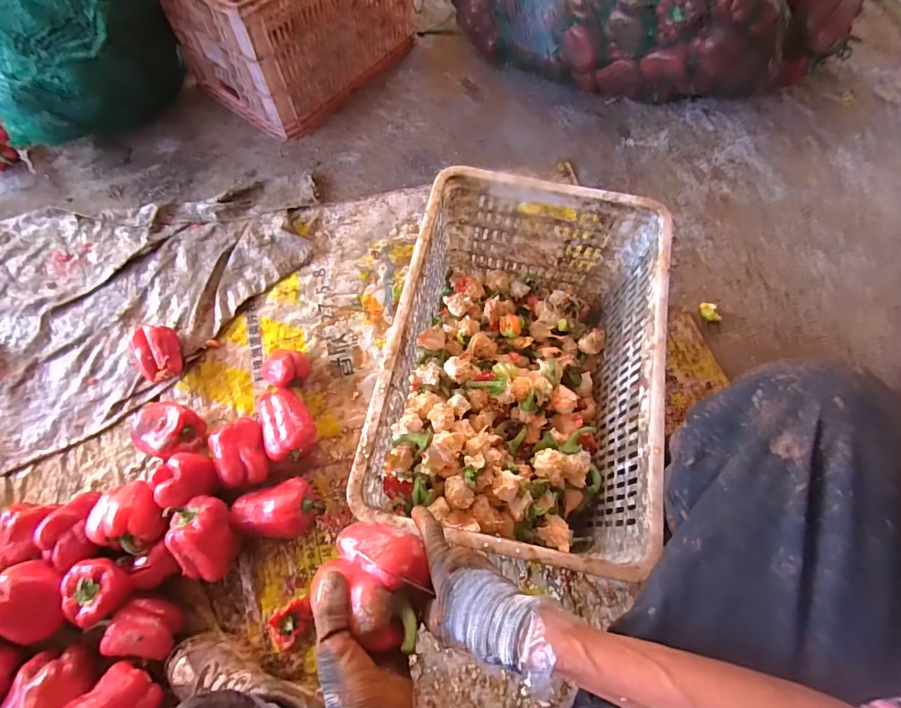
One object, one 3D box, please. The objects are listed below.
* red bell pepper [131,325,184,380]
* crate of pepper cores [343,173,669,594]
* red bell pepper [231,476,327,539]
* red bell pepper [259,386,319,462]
[{"bbox_3d":[-0.538,0.003,0.820,0.082,0.071,0.094,-14,68,-7],"label":"red bell pepper"},{"bbox_3d":[0.099,0.023,0.683,0.338,0.244,0.509,13,69,3],"label":"crate of pepper cores"},{"bbox_3d":[-0.279,0.248,0.724,0.130,0.083,0.093,7,67,2],"label":"red bell pepper"},{"bbox_3d":[-0.285,0.119,0.778,0.083,0.067,0.141,-21,71,-10],"label":"red bell pepper"}]

